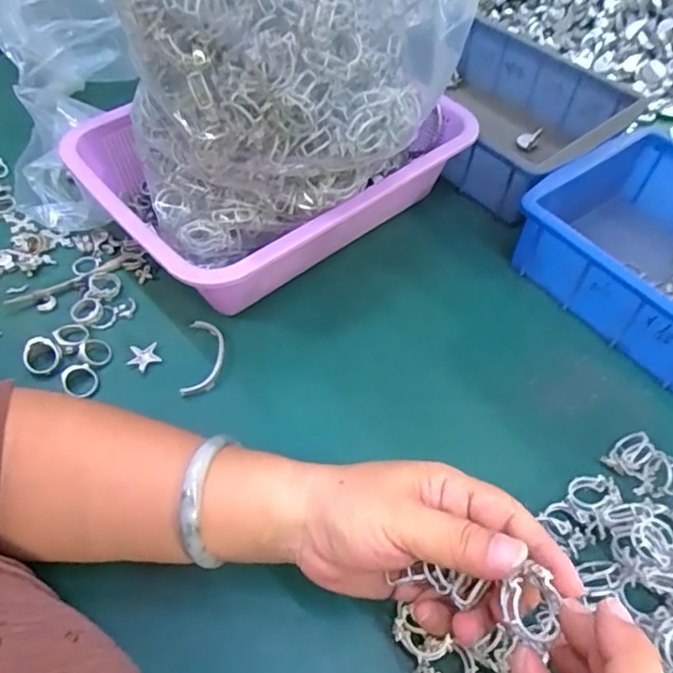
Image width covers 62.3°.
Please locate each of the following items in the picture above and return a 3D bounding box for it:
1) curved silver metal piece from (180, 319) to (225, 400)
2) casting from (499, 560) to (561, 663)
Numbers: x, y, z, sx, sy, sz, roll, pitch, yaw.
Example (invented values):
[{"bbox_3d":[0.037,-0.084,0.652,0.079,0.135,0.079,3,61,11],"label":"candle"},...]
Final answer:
[{"bbox_3d":[-0.099,0.017,0.419,0.026,0.011,0.064,-1,55,-2],"label":"curved silver metal piece"},{"bbox_3d":[0.080,0.109,0.227,0.024,0.011,0.029,25,57,19],"label":"casting"}]

